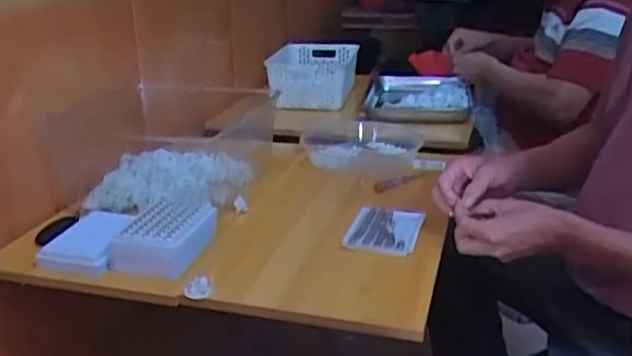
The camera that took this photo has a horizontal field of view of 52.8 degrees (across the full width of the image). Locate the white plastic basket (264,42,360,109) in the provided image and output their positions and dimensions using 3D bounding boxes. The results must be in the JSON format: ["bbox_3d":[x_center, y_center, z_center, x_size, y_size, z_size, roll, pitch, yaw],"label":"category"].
[{"bbox_3d":[0.001,-0.258,1.582,0.199,0.113,0.227,3,22,9],"label":"white plastic basket"}]

